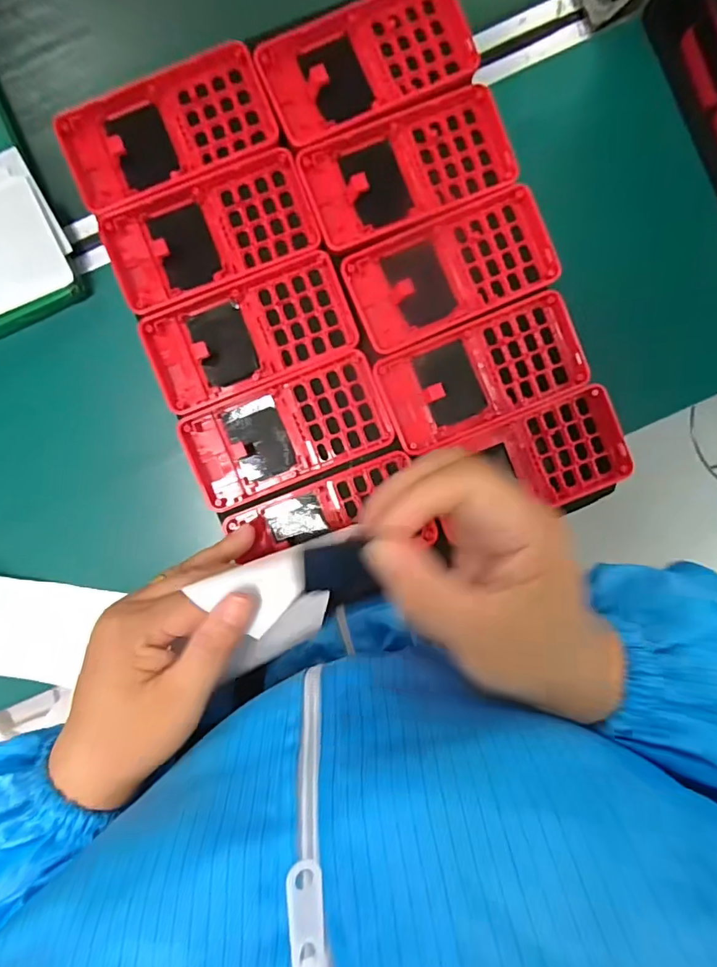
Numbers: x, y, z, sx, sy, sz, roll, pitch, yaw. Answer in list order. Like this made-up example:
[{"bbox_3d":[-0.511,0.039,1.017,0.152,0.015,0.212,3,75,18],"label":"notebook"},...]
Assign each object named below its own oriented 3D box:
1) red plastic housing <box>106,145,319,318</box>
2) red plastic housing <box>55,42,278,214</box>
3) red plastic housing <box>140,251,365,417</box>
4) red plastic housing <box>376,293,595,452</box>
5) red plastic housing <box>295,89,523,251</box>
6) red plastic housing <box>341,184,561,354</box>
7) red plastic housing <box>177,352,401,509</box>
[{"bbox_3d":[-0.089,-0.151,0.295,0.119,0.016,0.062,-21,91,1],"label":"red plastic housing"},{"bbox_3d":[-0.114,-0.211,0.292,0.121,0.015,0.062,-22,91,1],"label":"red plastic housing"},{"bbox_3d":[-0.065,-0.092,0.299,0.120,0.014,0.060,-21,91,1],"label":"red plastic housing"},{"bbox_3d":[0.075,-0.068,0.298,0.122,0.009,0.059,-23,91,1],"label":"red plastic housing"},{"bbox_3d":[0.029,-0.189,0.293,0.120,0.012,0.063,-21,91,1],"label":"red plastic housing"},{"bbox_3d":[0.056,-0.129,0.296,0.123,0.011,0.060,-24,91,1],"label":"red plastic housing"},{"bbox_3d":[-0.044,-0.033,0.302,0.120,0.016,0.061,-22,91,1],"label":"red plastic housing"}]

